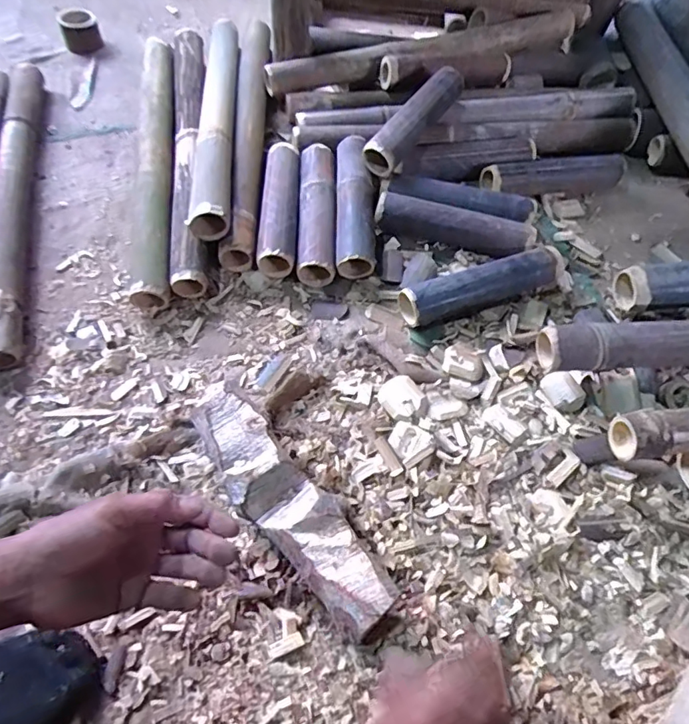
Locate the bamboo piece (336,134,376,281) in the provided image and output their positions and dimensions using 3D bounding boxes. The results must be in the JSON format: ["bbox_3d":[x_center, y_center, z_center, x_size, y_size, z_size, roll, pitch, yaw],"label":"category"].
[{"bbox_3d":[0.016,-0.263,0.854,0.066,0.063,0.259,2,60,-3],"label":"bamboo piece"}]

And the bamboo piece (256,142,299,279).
[{"bbox_3d":[-0.108,-0.259,0.857,0.060,0.062,0.262,1,60,-3],"label":"bamboo piece"}]

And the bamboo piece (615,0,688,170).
[{"bbox_3d":[0.617,-0.521,0.968,0.070,0.073,0.542,3,60,-2],"label":"bamboo piece"}]

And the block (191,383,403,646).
[{"bbox_3d":[-0.051,0.183,0.604,0.089,0.066,0.298,-38,69,-22],"label":"block"}]

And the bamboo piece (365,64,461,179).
[{"bbox_3d":[0.121,-0.415,0.888,0.062,0.070,0.248,34,64,15],"label":"bamboo piece"}]

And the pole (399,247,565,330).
[{"bbox_3d":[0.215,-0.121,0.800,0.273,0.052,0.063,-16,63,-13],"label":"pole"}]

